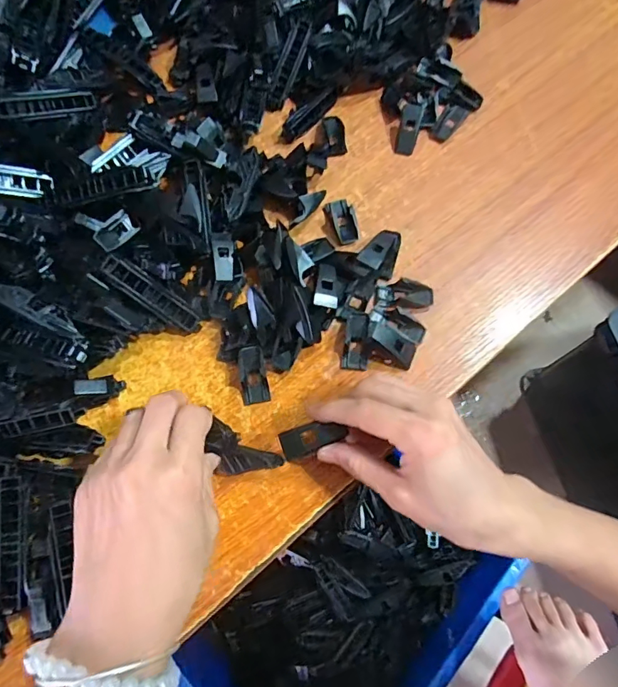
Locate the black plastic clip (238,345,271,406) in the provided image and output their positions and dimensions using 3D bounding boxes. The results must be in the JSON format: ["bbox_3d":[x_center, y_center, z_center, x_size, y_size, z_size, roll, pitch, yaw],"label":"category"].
[{"bbox_3d":[-0.039,0.022,0.325,0.019,0.007,0.040,-9,82,-3],"label":"black plastic clip"}]

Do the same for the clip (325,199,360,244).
[{"bbox_3d":[0.028,-0.101,0.371,0.017,0.013,0.039,-18,70,-7],"label":"clip"}]

